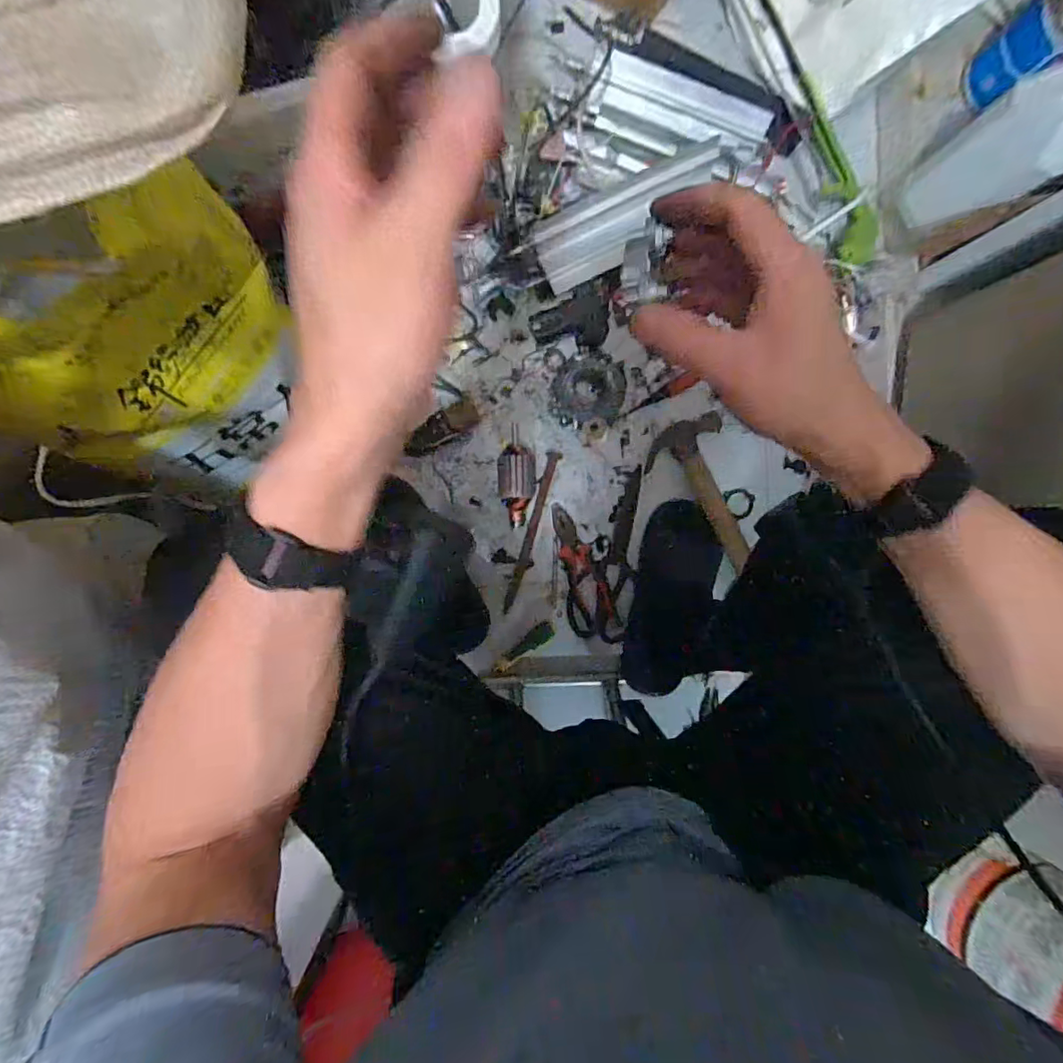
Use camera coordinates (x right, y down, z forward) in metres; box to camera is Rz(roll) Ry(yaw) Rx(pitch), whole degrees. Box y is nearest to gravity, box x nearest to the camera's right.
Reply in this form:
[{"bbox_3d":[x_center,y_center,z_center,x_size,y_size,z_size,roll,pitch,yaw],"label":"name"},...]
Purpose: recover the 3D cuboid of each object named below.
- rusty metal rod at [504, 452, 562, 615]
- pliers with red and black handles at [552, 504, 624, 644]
[{"bbox_3d":[0.002,0.001,0.785,0.023,0.009,0.242,15,92,-3],"label":"rusty metal rod"},{"bbox_3d":[0.073,0.066,0.787,0.069,0.020,0.212,-18,94,-2],"label":"pliers with red and black handles"}]

